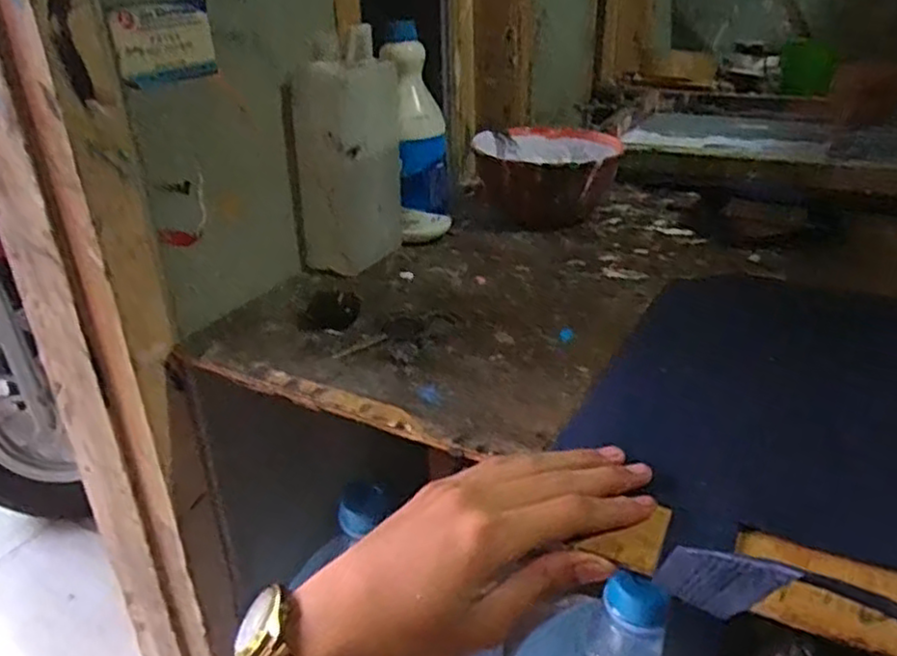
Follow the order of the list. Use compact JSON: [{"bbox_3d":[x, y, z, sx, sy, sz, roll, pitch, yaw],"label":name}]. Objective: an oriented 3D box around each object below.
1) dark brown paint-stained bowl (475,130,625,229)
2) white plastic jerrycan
[{"bbox_3d":[0.119,-0.183,0.838,0.164,0.078,0.158,-3,27,1],"label":"dark brown paint-stained bowl"},{"bbox_3d":[-0.096,-0.159,0.683,0.061,0.202,0.101,10,30,25],"label":"white plastic jerrycan"}]

